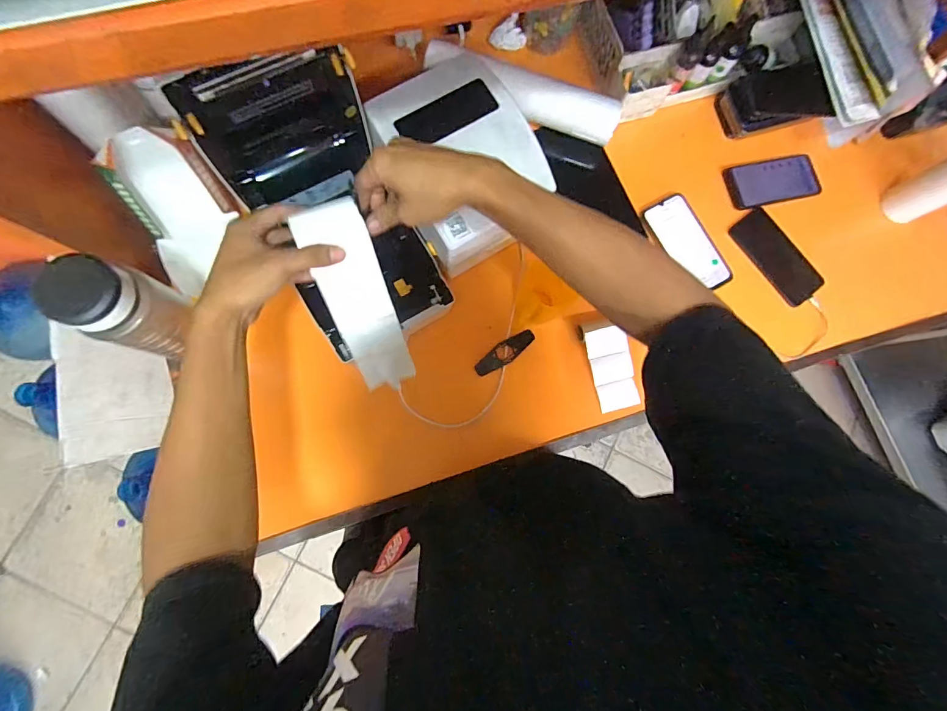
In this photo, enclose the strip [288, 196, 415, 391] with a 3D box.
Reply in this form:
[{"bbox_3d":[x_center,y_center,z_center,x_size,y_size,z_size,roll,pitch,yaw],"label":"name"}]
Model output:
[{"bbox_3d":[-0.119,-0.053,0.439,0.063,0.022,0.210,-18,123,-6],"label":"strip"}]

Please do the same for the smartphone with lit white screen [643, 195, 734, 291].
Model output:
[{"bbox_3d":[0.355,-0.183,0.685,0.092,0.014,0.169,-29,85,-7],"label":"smartphone with lit white screen"}]

